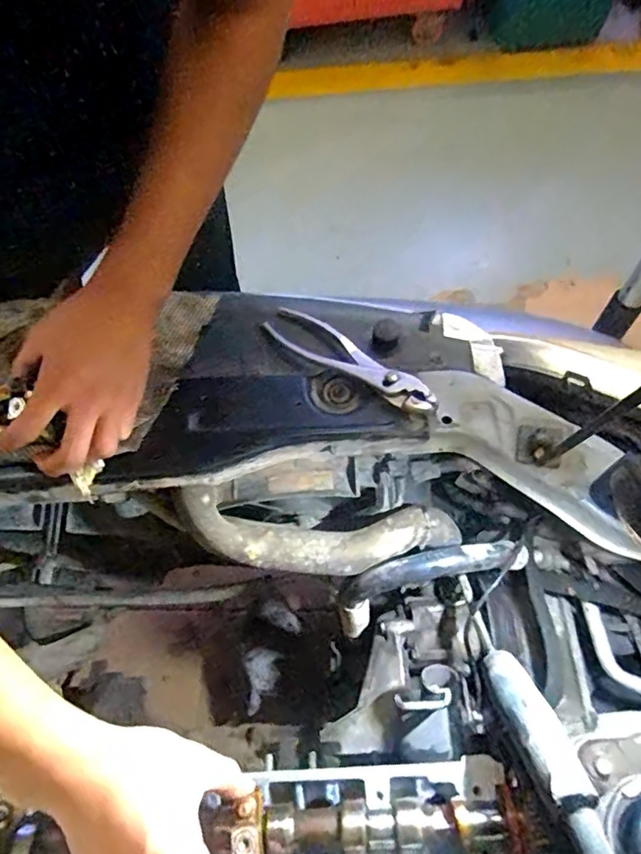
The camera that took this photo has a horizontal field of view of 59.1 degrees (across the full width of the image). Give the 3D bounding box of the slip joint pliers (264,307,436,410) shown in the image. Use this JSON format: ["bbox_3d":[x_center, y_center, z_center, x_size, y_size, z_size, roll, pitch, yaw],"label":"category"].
[{"bbox_3d":[0.026,-0.068,0.547,0.194,0.009,0.043,33,72,28],"label":"slip joint pliers"}]

